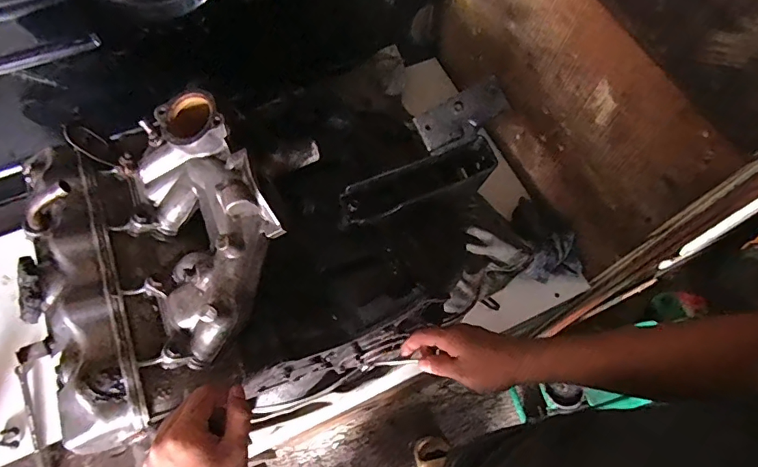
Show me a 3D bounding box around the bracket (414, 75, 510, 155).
[{"bbox_3d":[0.099,-0.139,0.545,0.104,0.009,0.053,-29,106,14],"label":"bracket"}]

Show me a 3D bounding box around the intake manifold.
[{"bbox_3d":[-0.171,-0.018,0.439,0.131,0.067,0.241,-20,66,-12],"label":"intake manifold"}]

